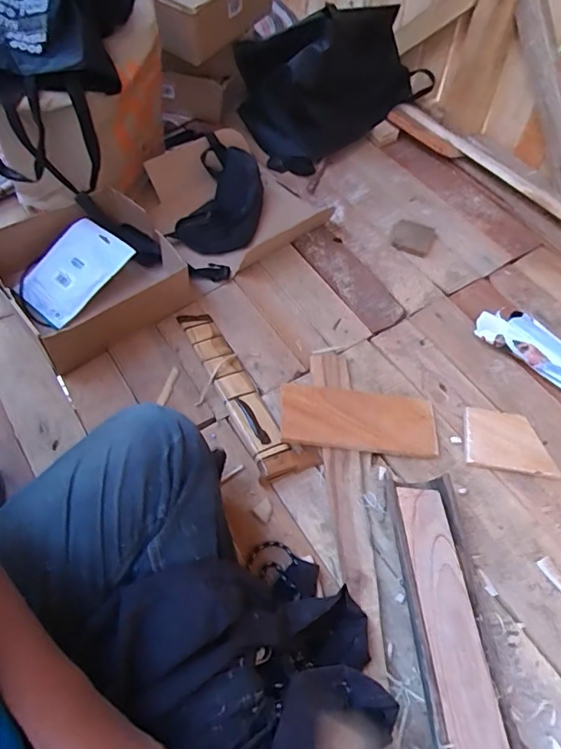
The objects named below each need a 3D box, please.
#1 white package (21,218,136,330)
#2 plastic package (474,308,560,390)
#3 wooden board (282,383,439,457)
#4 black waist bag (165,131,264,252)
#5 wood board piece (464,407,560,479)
[{"bbox_3d":[-0.365,-0.183,0.893,0.132,0.018,0.189,43,89,19],"label":"white package"},{"bbox_3d":[0.450,-0.023,0.831,0.269,0.044,0.080,36,62,19],"label":"plastic package"},{"bbox_3d":[0.119,0.067,0.763,0.231,0.013,0.099,5,61,-3],"label":"wooden board"},{"bbox_3d":[-0.109,-0.356,1.002,0.157,0.081,0.255,14,57,6],"label":"black waist bag"},{"bbox_3d":[0.346,0.101,0.760,0.131,0.018,0.090,9,56,3],"label":"wood board piece"}]

